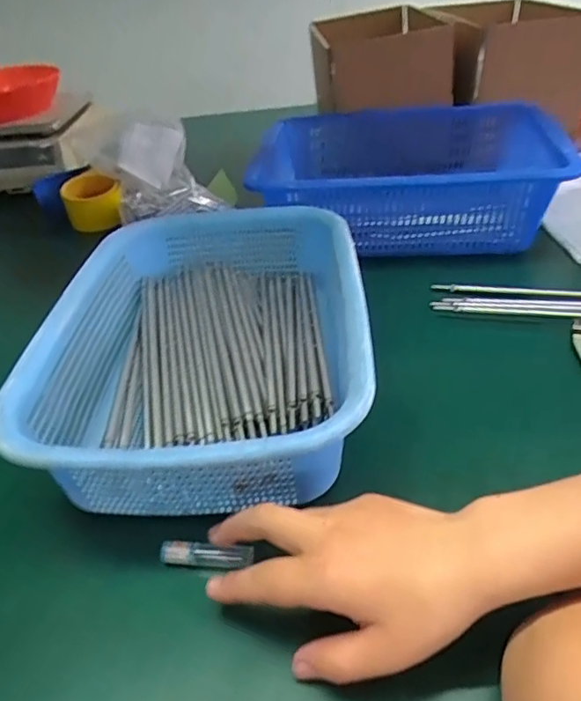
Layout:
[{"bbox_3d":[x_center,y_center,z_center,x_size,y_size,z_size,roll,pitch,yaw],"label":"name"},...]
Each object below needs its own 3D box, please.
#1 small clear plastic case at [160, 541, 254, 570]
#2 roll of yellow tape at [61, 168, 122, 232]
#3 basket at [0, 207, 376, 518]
[{"bbox_3d":[-0.053,0.129,0.338,0.057,0.011,0.012,5,36,-3],"label":"small clear plastic case"},{"bbox_3d":[-0.276,-0.207,0.755,0.079,0.060,0.095,-18,38,-18],"label":"roll of yellow tape"},{"bbox_3d":[-0.066,-0.015,0.455,0.245,0.081,0.346,-2,36,3],"label":"basket"}]

